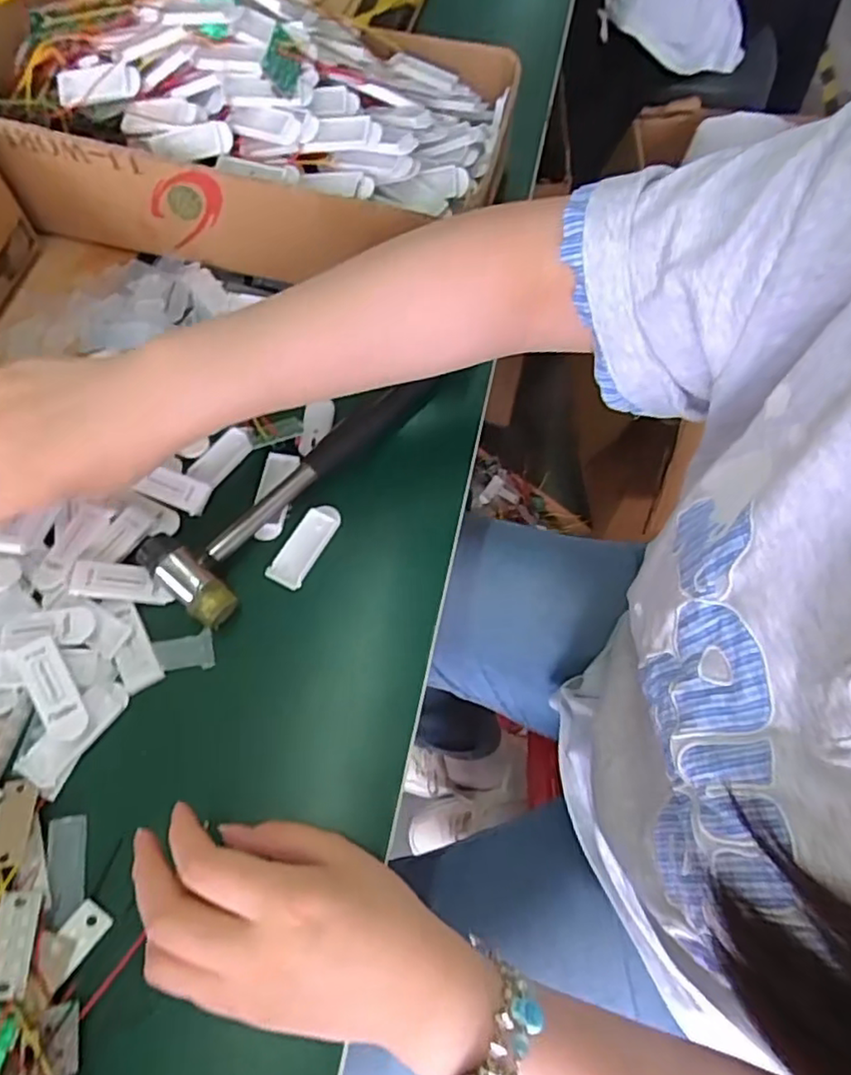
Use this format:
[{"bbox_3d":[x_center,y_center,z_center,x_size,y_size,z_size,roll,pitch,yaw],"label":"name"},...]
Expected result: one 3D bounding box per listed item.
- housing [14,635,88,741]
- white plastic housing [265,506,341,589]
[{"bbox_3d":[-0.193,0.077,0.331,0.020,0.011,0.055,-29,67,-15],"label":"housing"},{"bbox_3d":[-0.073,0.004,0.390,0.022,0.007,0.057,24,65,11],"label":"white plastic housing"}]

